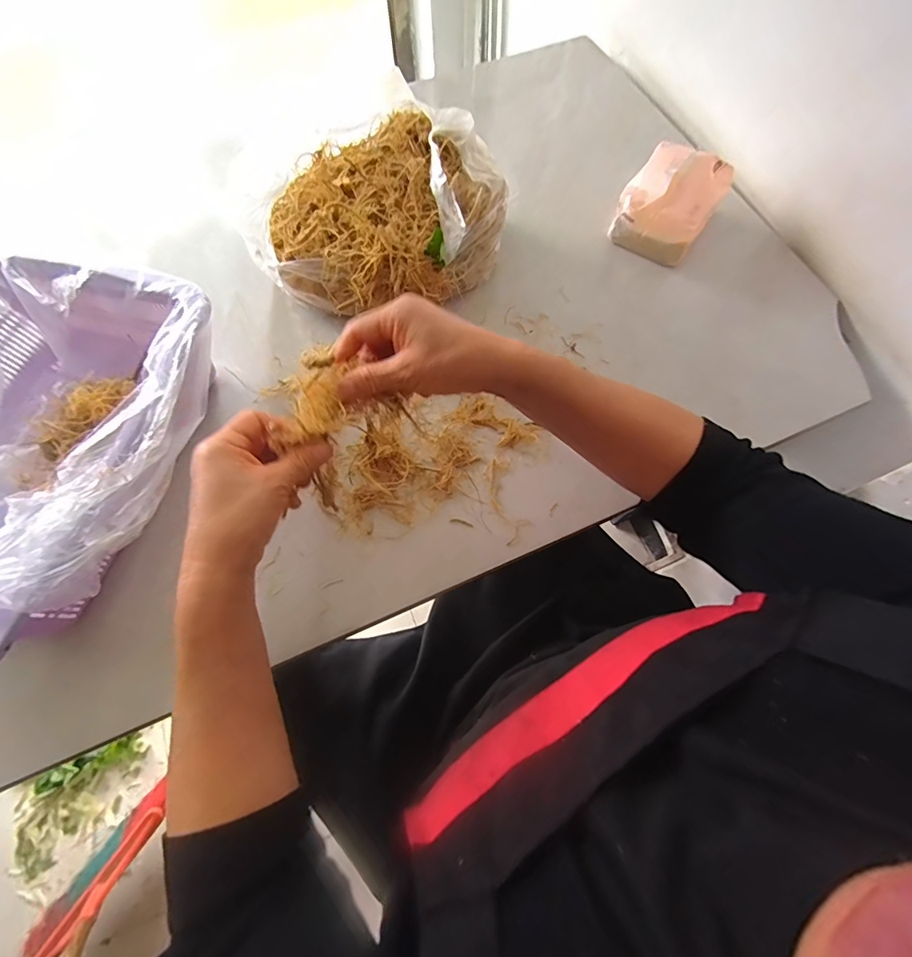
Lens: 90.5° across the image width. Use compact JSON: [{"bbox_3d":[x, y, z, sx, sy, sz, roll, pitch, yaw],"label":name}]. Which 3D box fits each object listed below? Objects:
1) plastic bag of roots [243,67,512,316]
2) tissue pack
[{"bbox_3d":[-0.065,-0.271,0.467,0.223,0.103,0.203,8,69,4],"label":"plastic bag of roots"},{"bbox_3d":[0.248,-0.324,0.530,0.106,0.063,0.115,33,73,12],"label":"tissue pack"}]

